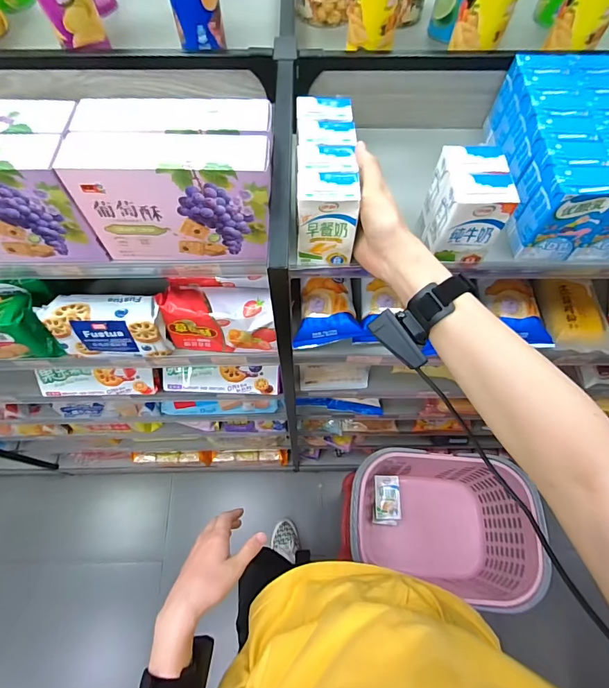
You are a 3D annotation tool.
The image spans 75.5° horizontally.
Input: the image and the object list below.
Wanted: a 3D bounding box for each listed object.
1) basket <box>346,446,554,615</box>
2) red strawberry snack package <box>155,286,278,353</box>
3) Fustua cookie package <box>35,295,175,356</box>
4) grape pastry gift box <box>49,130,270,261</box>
[{"bbox_3d":[0.318,0.436,0.986,0.410,0.253,0.306,10,65,4],"label":"basket"},{"bbox_3d":[-0.122,-0.042,0.587,0.159,0.097,0.071,3,65,1],"label":"red strawberry snack package"},{"bbox_3d":[-0.284,-0.028,0.578,0.152,0.084,0.063,0,65,-1],"label":"Fustua cookie package"},{"bbox_3d":[-0.135,-0.159,0.433,0.198,0.130,0.065,3,65,1],"label":"grape pastry gift box"}]

